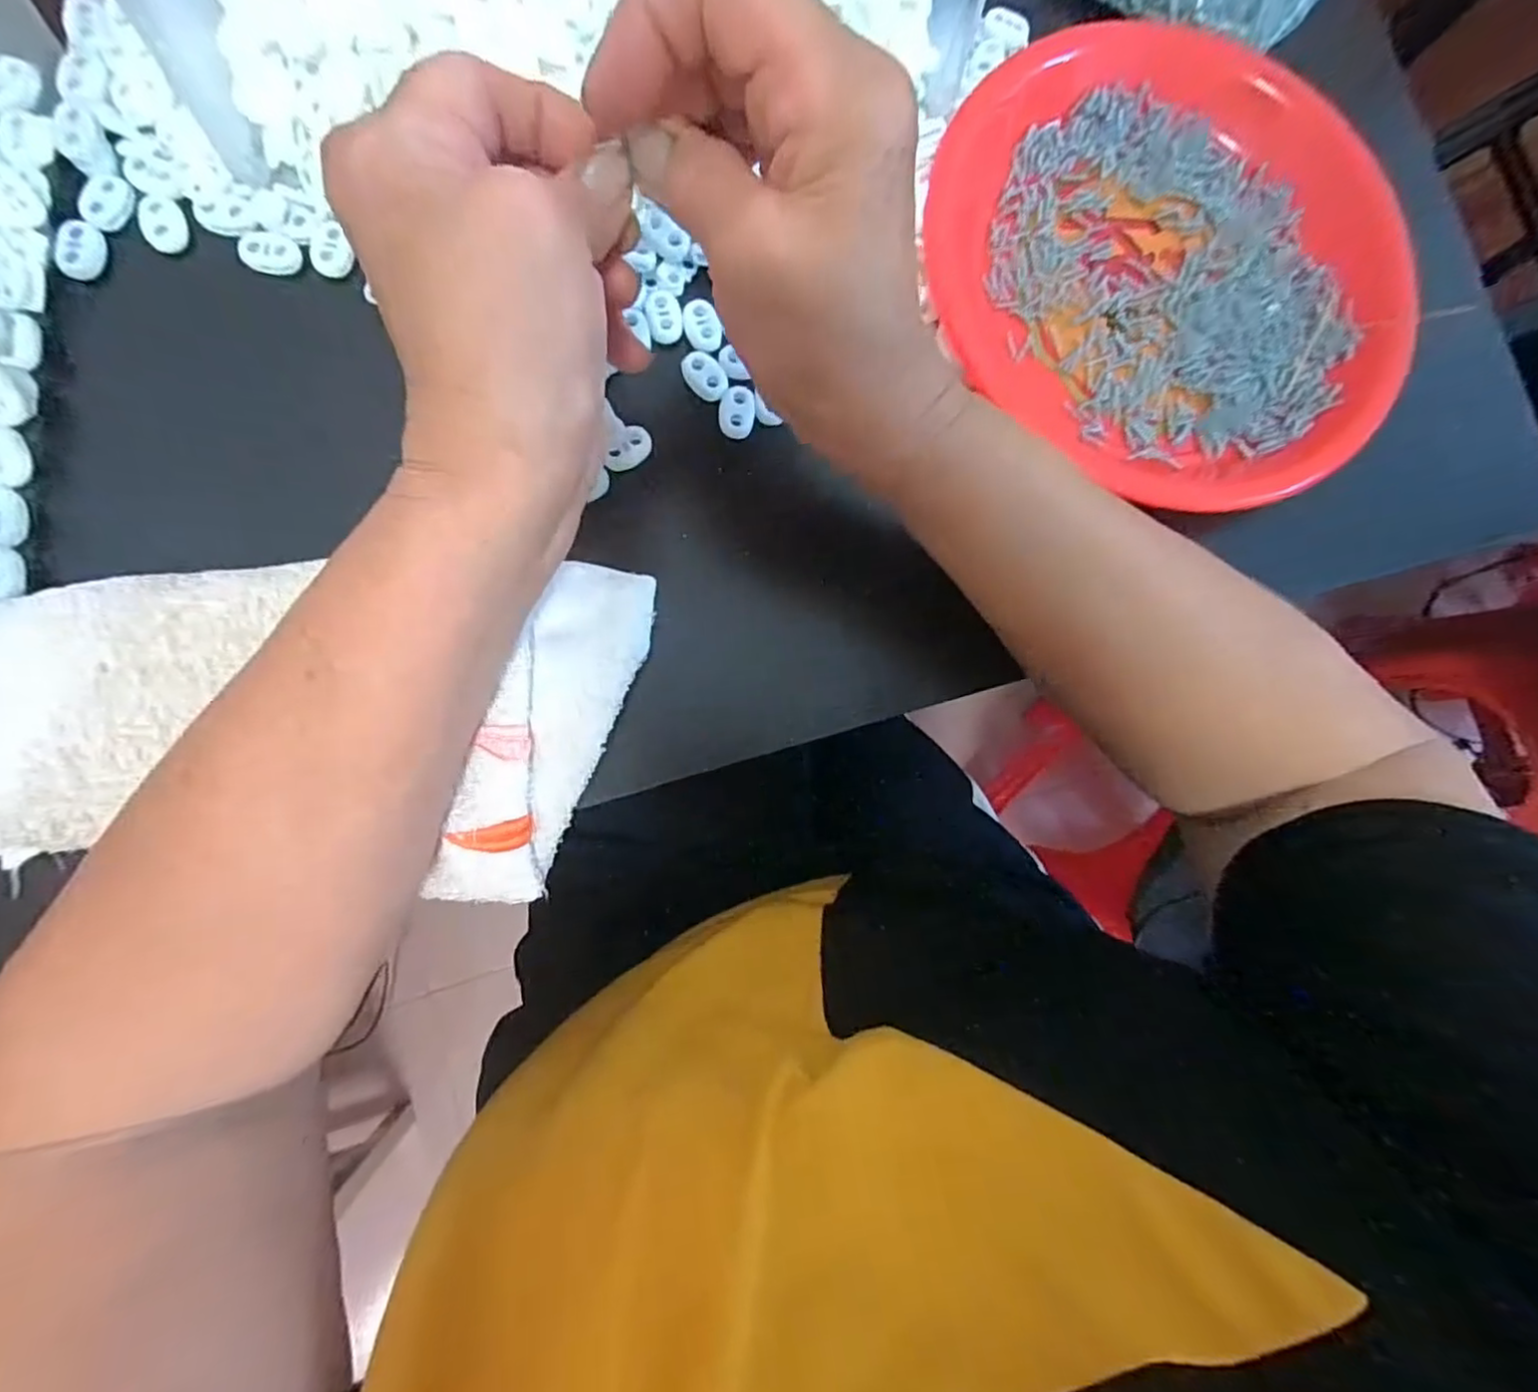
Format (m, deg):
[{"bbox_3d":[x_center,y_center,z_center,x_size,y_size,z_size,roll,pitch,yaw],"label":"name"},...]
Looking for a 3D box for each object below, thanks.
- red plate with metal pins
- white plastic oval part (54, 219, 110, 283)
[{"bbox_3d":[0.187,-0.201,0.304,0.222,0.024,0.203,1,83,-7],"label":"red plate with metal pins"},{"bbox_3d":[-0.269,-0.175,0.256,0.012,0.007,0.023,3,83,-6],"label":"white plastic oval part"}]

